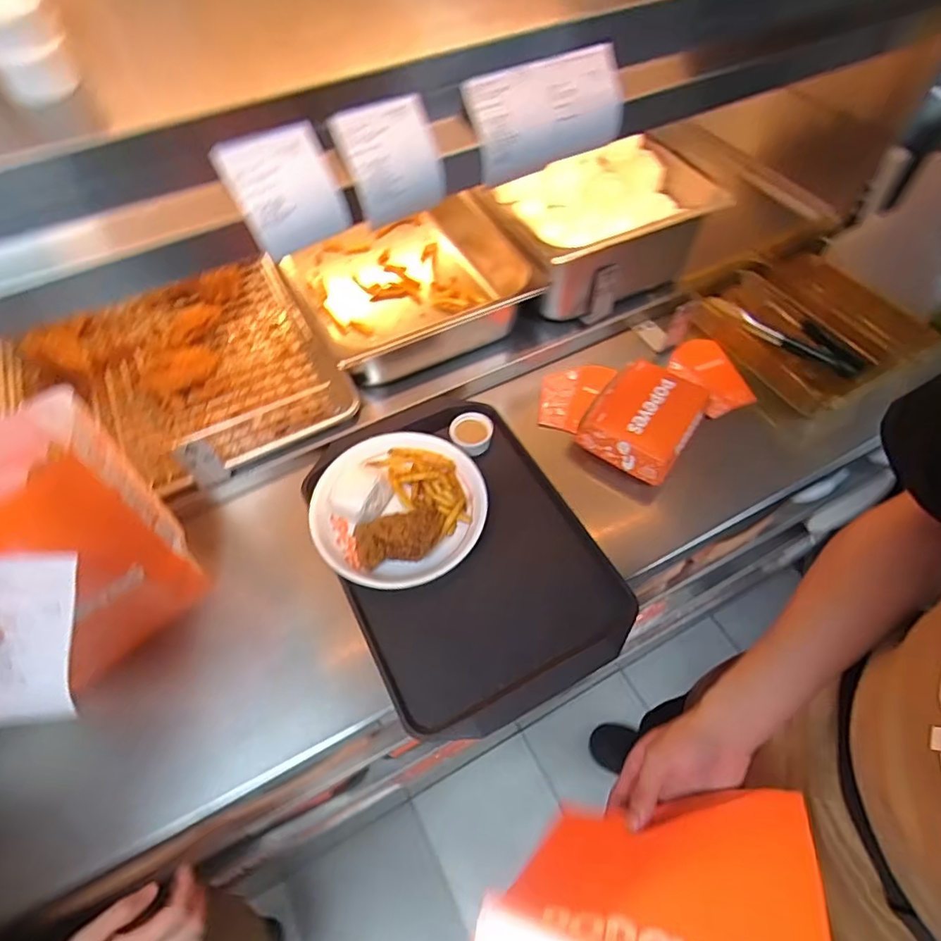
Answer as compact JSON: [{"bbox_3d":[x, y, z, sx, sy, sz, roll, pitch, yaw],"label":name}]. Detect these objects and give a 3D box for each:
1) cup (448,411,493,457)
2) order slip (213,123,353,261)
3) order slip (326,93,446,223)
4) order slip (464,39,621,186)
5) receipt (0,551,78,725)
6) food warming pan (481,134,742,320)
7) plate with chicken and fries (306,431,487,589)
[{"bbox_3d":[0.001,-0.050,0.785,0.059,0.029,0.059,0,57,0],"label":"cup"},{"bbox_3d":[-0.156,-0.238,0.469,0.084,0.088,0.008,-29,26,-12],"label":"order slip"},{"bbox_3d":[-0.070,-0.278,0.496,0.085,0.087,0.012,-27,28,-18],"label":"order slip"},{"bbox_3d":[0.078,-0.350,0.545,0.168,0.073,0.049,-25,61,-15],"label":"order slip"},{"bbox_3d":[-0.373,0.140,0.469,0.073,0.009,0.139,0,85,-1],"label":"receipt"},{"bbox_3d":[0.229,-0.380,0.887,0.355,0.149,0.203,-23,60,-14],"label":"food warming pan"},{"bbox_3d":[-0.091,0.040,0.707,0.209,0.055,0.218,0,57,0],"label":"plate with chicken and fries"}]

